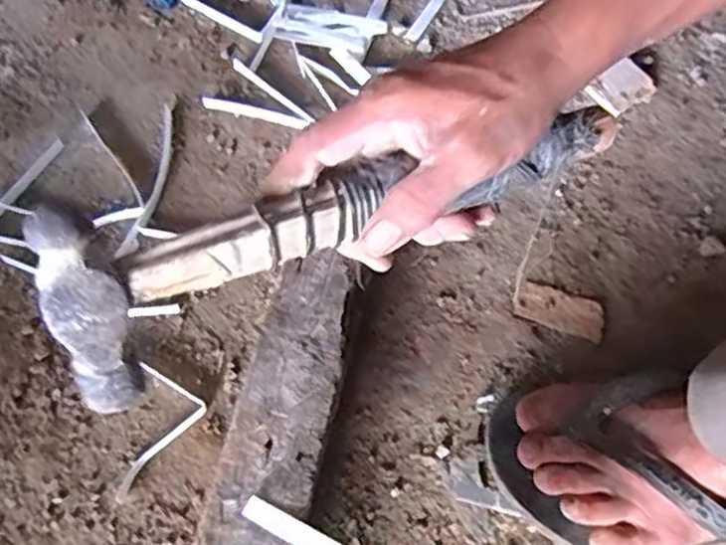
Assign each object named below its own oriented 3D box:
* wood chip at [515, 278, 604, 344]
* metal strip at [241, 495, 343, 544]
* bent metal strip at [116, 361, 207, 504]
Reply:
[{"bbox_3d":[0.147,0.027,0.532,0.065,0.004,0.031,19,64,9],"label":"wood chip"},{"bbox_3d":[-0.039,0.150,0.411,0.070,0.006,0.014,20,63,24],"label":"metal strip"},{"bbox_3d":[-0.137,0.111,0.494,0.054,0.012,0.093,3,63,1],"label":"bent metal strip"}]

